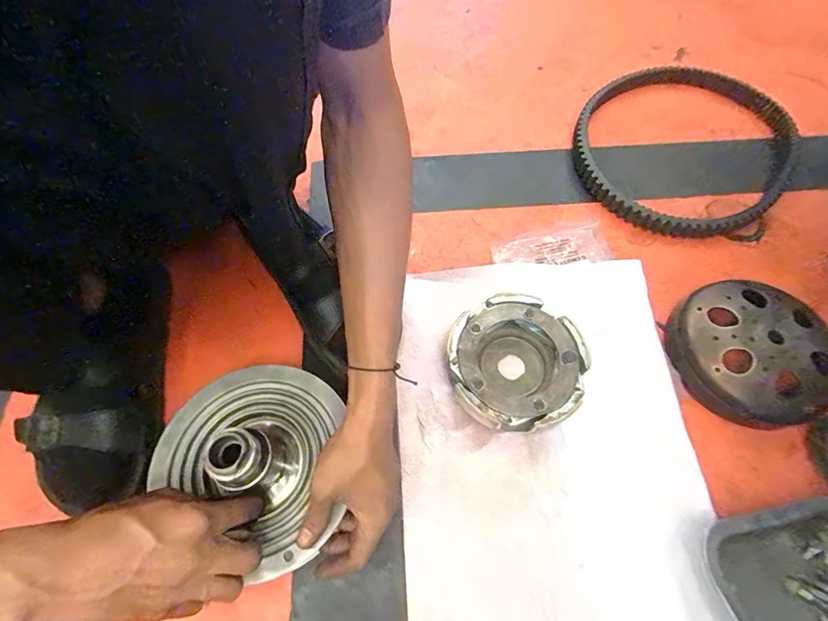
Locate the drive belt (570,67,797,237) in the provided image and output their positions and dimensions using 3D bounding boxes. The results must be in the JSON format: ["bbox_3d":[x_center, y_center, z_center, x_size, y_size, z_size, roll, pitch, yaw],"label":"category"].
[{"bbox_3d":[0.382,-0.244,0.589,0.297,0.033,0.365,36,68,16],"label":"drive belt"}]

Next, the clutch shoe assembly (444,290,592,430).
[{"bbox_3d":[0.105,0.055,0.427,0.135,0.036,0.135,0,63,0],"label":"clutch shoe assembly"}]

